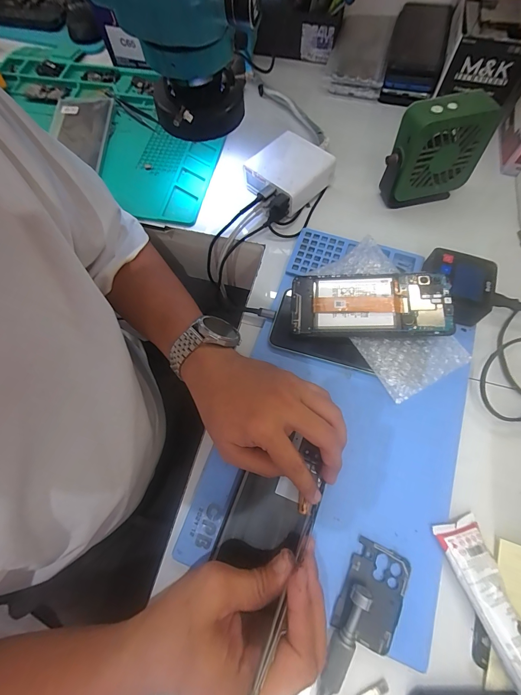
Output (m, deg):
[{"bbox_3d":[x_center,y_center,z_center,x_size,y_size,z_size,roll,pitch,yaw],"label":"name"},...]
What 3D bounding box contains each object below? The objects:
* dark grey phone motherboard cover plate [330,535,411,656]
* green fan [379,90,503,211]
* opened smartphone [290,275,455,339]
[{"bbox_3d":[0.093,0.204,0.266,0.046,0.006,0.070,23,71,10],"label":"dark grey phone motherboard cover plate"},{"bbox_3d":[0.202,-0.225,0.384,0.105,0.122,0.045,-9,69,-2],"label":"green fan"},{"bbox_3d":[0.112,-0.043,0.336,0.157,0.012,0.071,3,70,12],"label":"opened smartphone"}]

